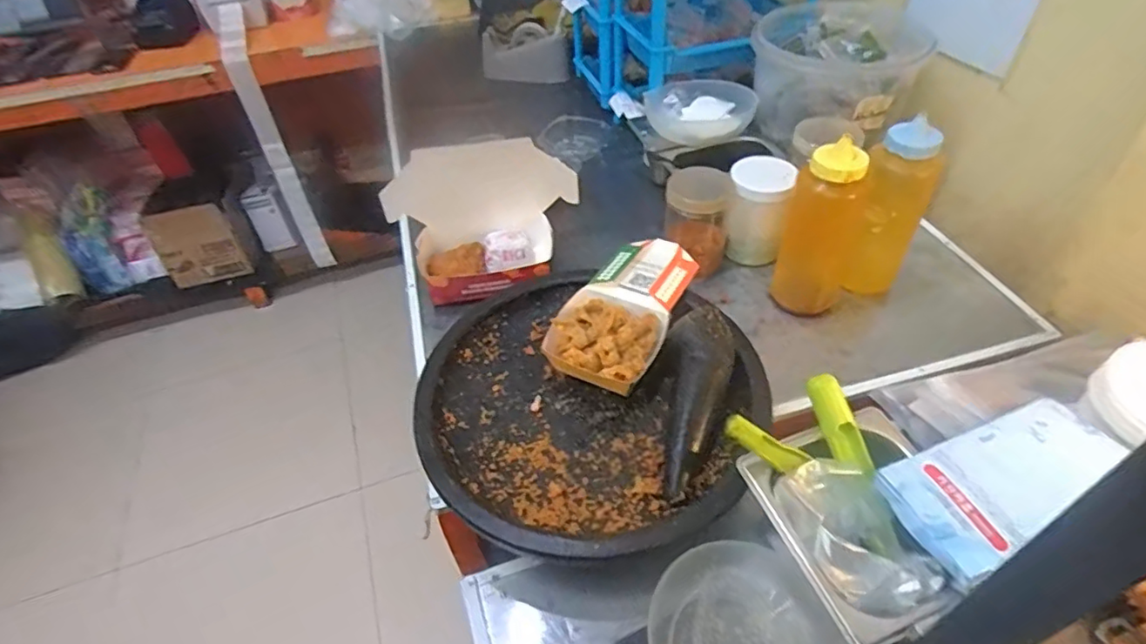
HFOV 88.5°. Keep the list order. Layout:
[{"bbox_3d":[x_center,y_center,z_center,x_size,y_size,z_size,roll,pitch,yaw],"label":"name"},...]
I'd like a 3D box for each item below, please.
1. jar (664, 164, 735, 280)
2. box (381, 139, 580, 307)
[{"bbox_3d":[0.173,-0.136,0.823,0.086,0.131,0.084,6,46,10],"label":"jar"},{"bbox_3d":[-0.126,-0.133,0.798,0.258,0.156,0.142,-5,45,0],"label":"box"}]

